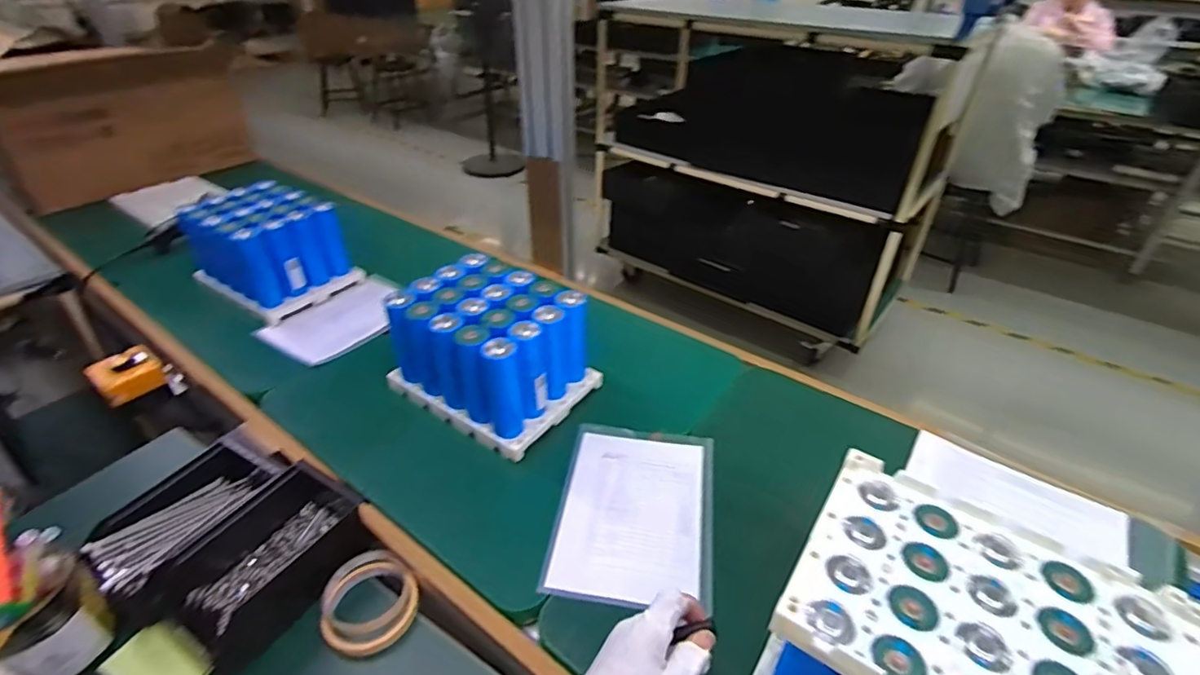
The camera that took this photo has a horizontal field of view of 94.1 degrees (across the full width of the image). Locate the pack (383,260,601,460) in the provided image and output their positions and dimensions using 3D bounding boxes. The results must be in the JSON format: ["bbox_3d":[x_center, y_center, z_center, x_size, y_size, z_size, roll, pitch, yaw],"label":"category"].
[{"bbox_3d":[-0.137,0.012,0.725,0.220,0.140,0.171,24,42,29],"label":"pack"}]

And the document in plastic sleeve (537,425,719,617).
[{"bbox_3d":[0.042,0.186,0.616,0.166,0.009,0.227,8,37,5],"label":"document in plastic sleeve"}]

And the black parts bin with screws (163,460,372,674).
[{"bbox_3d":[-0.334,0.227,0.574,0.113,0.064,0.179,21,41,25],"label":"black parts bin with screws"}]

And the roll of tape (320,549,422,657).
[{"bbox_3d":[-0.233,0.268,0.562,0.089,0.032,0.090,0,36,0],"label":"roll of tape"}]

